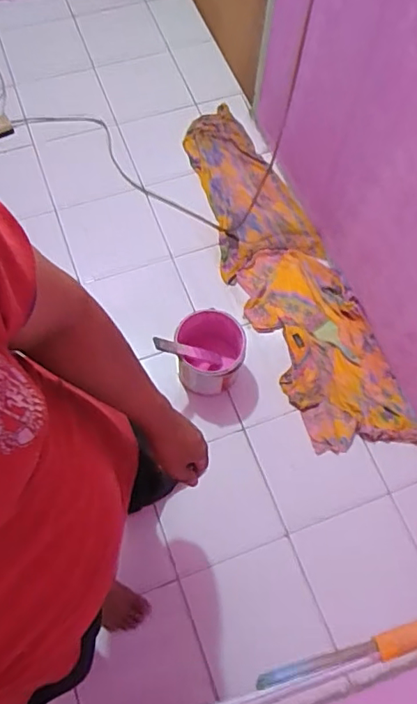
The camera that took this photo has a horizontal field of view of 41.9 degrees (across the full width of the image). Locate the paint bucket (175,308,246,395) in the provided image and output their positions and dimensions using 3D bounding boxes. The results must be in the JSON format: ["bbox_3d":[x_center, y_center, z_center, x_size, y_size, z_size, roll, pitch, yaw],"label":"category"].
[{"bbox_3d":[0.006,0.007,1.461,0.174,0.189,0.169,1,67,-2],"label":"paint bucket"}]

